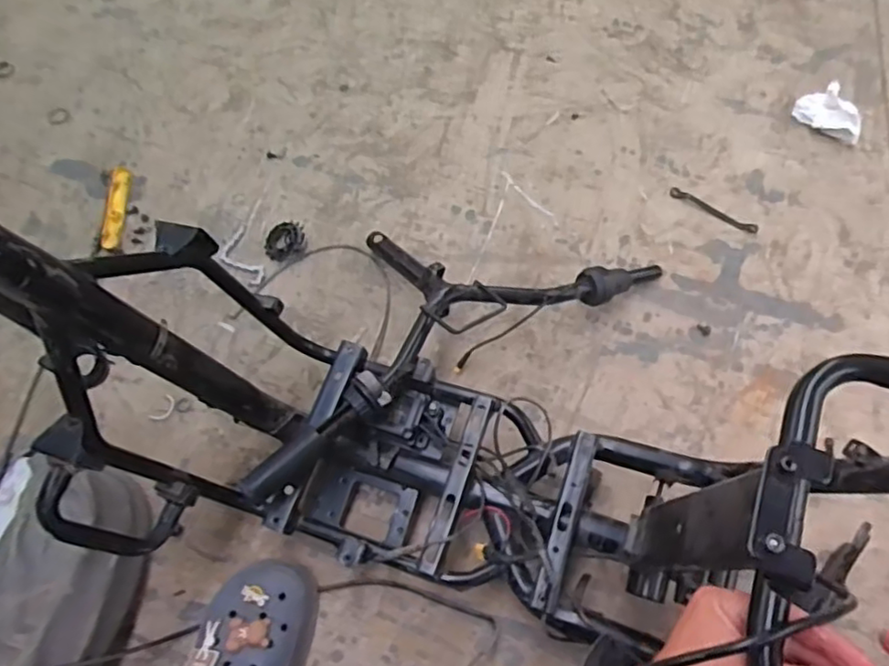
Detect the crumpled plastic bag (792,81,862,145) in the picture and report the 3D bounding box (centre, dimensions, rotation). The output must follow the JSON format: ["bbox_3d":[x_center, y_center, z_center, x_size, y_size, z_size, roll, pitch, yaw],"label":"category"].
[{"bbox_3d":[0.608,-0.343,0.996,0.056,0.047,0.109,-41,71,-18],"label":"crumpled plastic bag"}]

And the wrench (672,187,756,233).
[{"bbox_3d":[0.405,-0.184,0.954,0.137,0.004,0.019,30,68,13],"label":"wrench"}]

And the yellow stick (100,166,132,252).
[{"bbox_3d":[-0.462,-0.176,0.891,0.025,0.016,0.144,-7,64,-4],"label":"yellow stick"}]

